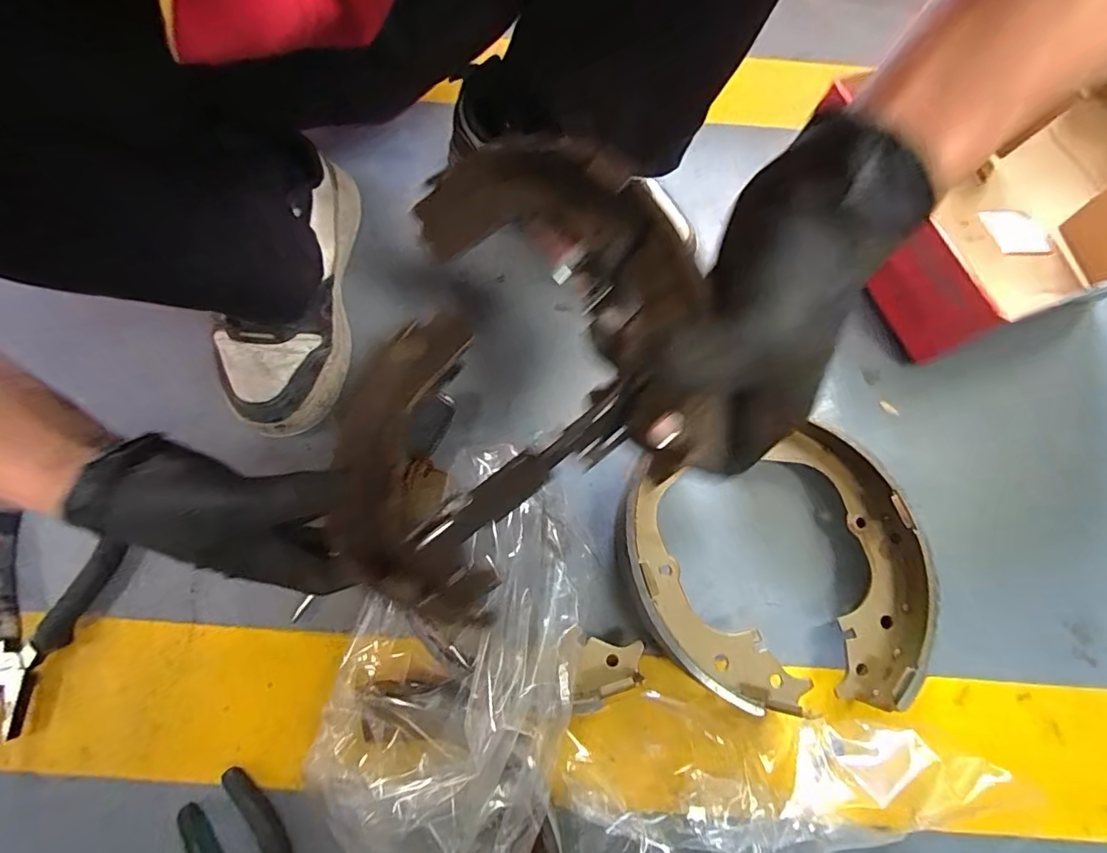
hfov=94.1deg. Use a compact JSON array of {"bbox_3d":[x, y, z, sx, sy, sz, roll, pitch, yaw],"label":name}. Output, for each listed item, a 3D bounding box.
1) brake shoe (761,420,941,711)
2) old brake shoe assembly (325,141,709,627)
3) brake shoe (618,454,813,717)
[{"bbox_3d":[0.247,0.104,0.421,0.089,0.052,0.213,-8,73,-3],"label":"brake shoe"},{"bbox_3d":[-0.040,-0.030,0.310,0.258,0.058,0.217,-46,62,21],"label":"old brake shoe assembly"},{"bbox_3d":[0.104,0.130,0.402,0.091,0.056,0.204,-25,75,-8],"label":"brake shoe"}]

